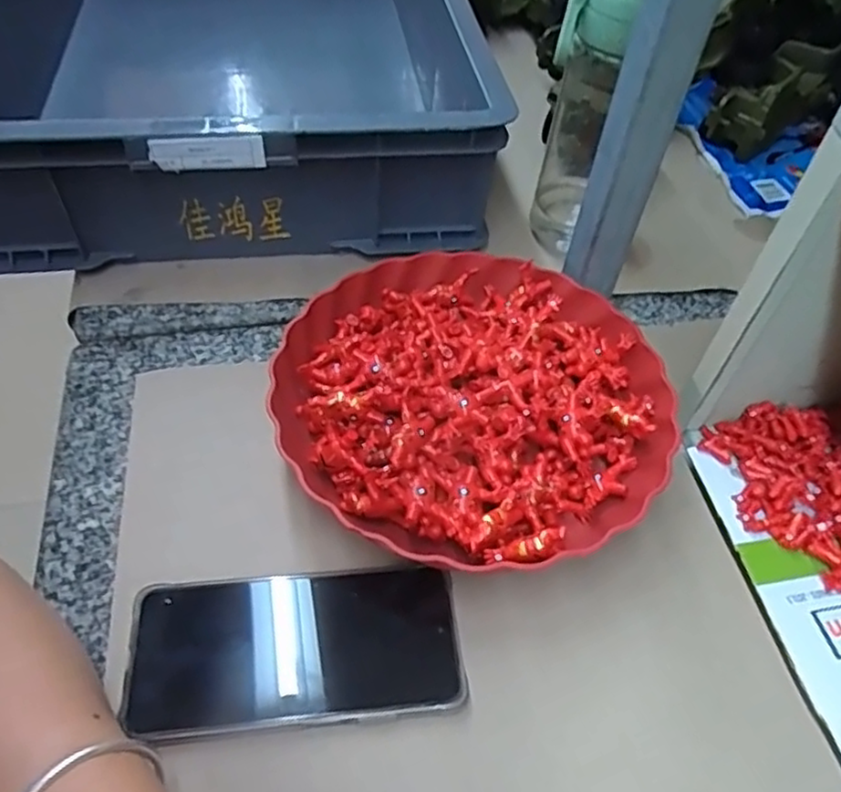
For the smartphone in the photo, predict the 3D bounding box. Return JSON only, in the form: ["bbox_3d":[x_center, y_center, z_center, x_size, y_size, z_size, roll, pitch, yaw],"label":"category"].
[{"bbox_3d":[-0.063,0.129,0.354,0.165,0.016,0.079,-4,51,-7],"label":"smartphone"}]

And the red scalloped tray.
[{"bbox_3d":[0.033,-0.003,0.440,0.235,0.060,0.232,-23,56,-21],"label":"red scalloped tray"}]

